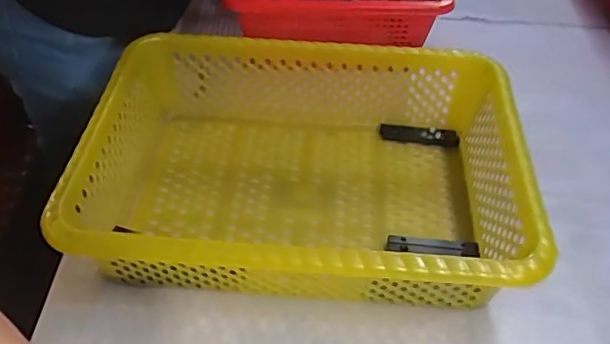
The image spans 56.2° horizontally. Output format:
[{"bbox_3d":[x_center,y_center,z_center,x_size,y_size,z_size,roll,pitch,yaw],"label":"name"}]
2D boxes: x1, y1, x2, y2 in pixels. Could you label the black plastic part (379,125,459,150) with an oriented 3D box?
[{"bbox_3d":[0.114,-0.036,0.571,0.077,0.010,0.019,7,47,4],"label":"black plastic part"}]

